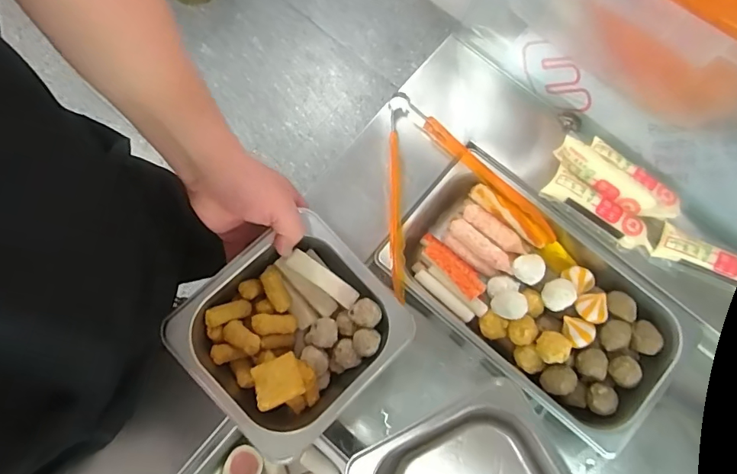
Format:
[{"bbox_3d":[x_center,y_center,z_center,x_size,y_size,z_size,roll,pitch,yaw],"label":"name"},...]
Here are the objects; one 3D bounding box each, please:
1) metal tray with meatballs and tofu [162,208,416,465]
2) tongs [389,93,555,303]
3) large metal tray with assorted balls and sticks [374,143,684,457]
[{"bbox_3d":[-0.064,0.087,0.435,0.160,0.062,0.172,44,81,9],"label":"metal tray with meatballs and tofu"},{"bbox_3d":[0.083,-0.064,0.549,0.193,0.033,0.223,-22,78,-4],"label":"tongs"},{"bbox_3d":[0.184,0.070,0.544,0.325,0.071,0.178,40,80,8],"label":"large metal tray with assorted balls and sticks"}]

